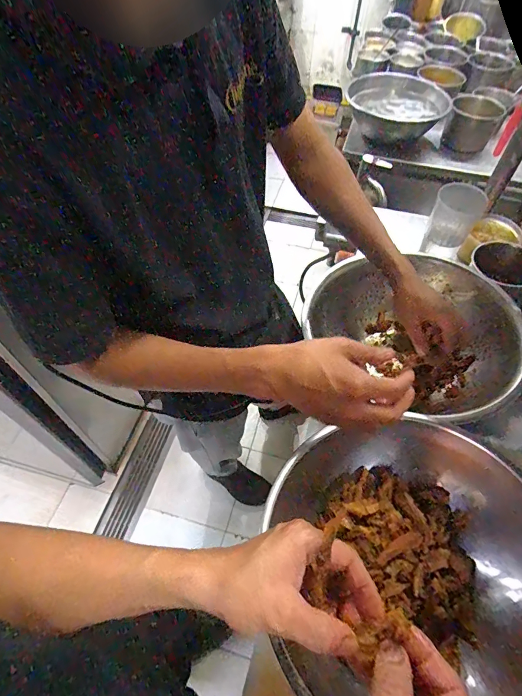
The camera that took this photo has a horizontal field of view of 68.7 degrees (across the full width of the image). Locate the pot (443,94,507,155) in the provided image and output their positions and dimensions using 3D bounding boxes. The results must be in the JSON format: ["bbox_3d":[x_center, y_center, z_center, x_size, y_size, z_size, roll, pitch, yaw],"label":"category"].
[{"bbox_3d":[0.630,-0.672,1.143,0.139,0.131,0.117,23,58,14],"label":"pot"}]

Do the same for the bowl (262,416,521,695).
[{"bbox_3d":[0.172,0.230,0.413,0.307,0.109,0.303,1,56,-1],"label":"bowl"}]

